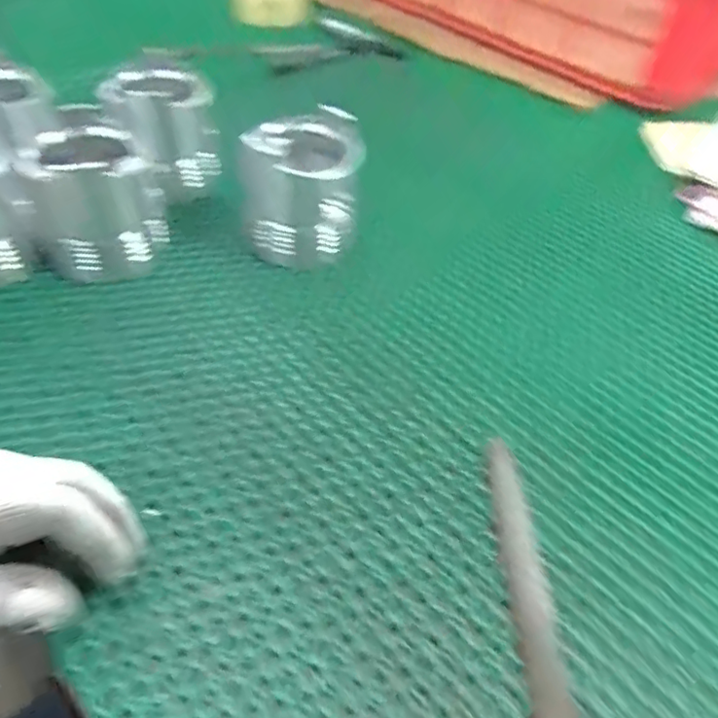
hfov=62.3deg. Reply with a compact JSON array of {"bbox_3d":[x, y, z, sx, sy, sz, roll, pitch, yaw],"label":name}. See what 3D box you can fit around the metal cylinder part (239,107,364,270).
[{"bbox_3d":[-0.045,-0.138,0.480,0.093,0.087,0.095,-6,49,-10],"label":"metal cylinder part"}]

